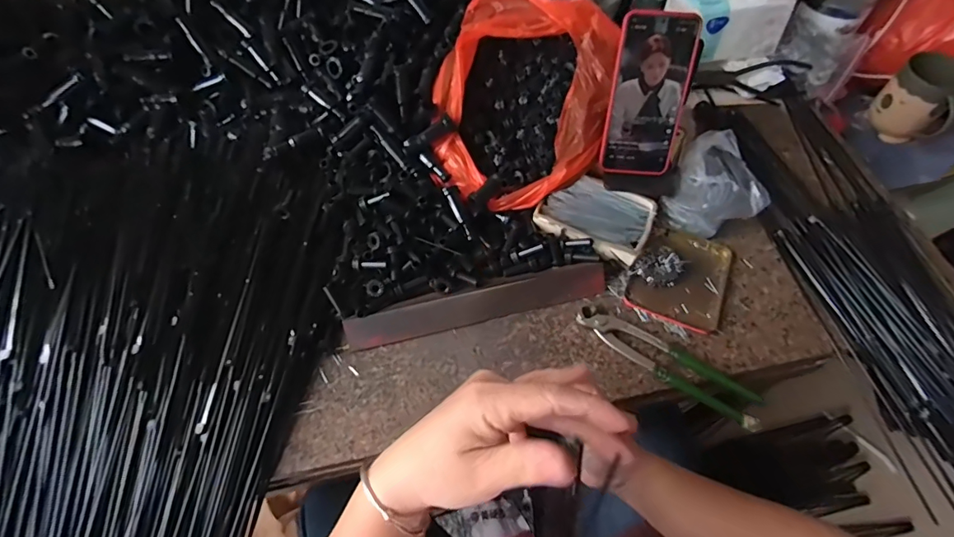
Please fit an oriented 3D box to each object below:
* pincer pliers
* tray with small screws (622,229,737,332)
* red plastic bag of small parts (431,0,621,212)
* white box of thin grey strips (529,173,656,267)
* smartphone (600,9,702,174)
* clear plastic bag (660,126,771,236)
[{"bbox_3d":[0.196,0.093,0.486,0.190,0.015,0.044,34,66,17],"label":"pincer pliers"},{"bbox_3d":[0.232,0.007,0.534,0.099,0.018,0.123,22,63,12],"label":"tray with small screws"},{"bbox_3d":[0.049,-0.198,0.550,0.201,0.140,0.244,11,61,6],"label":"red plastic bag of small parts"},{"bbox_3d":[0.138,-0.062,0.556,0.123,0.025,0.085,22,63,12],"label":"white box of thin grey strips"},{"bbox_3d":[0.183,-0.183,0.508,0.078,0.162,0.014,3,29,1],"label":"smartphone"},{"bbox_3d":[0.287,-0.095,0.567,0.108,0.060,0.113,35,66,18],"label":"clear plastic bag"}]

